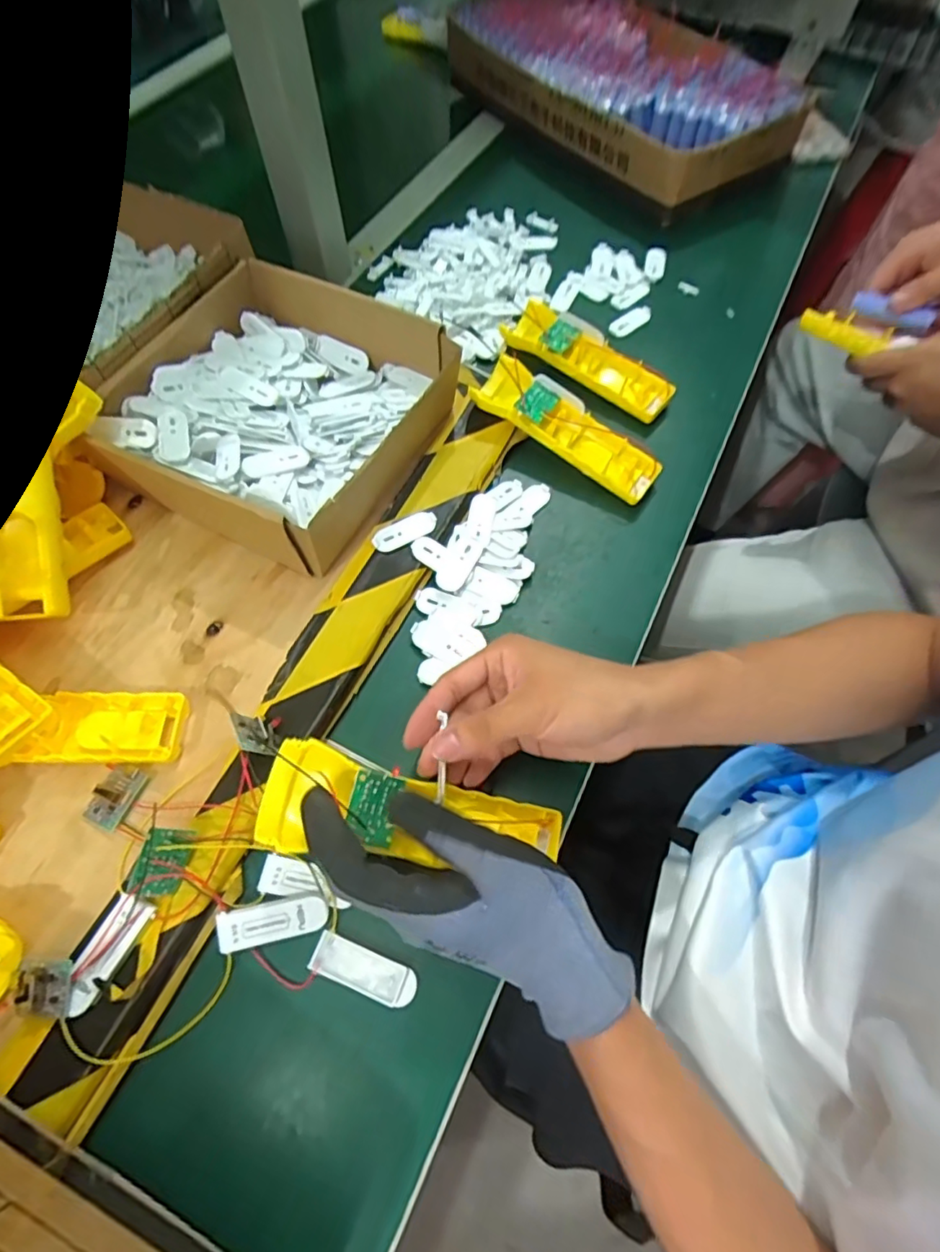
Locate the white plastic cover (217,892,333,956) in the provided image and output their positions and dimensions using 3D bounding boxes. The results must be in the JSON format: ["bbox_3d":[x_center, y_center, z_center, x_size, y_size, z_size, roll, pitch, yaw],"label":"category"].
[{"bbox_3d":[-0.109,0.164,0.317,0.057,0.006,0.022,-10,82,-13],"label":"white plastic cover"}]

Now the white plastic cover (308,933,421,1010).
[{"bbox_3d":[-0.058,0.189,0.312,0.059,0.005,0.020,19,65,9],"label":"white plastic cover"}]

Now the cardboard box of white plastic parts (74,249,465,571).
[{"bbox_3d":[-0.146,-0.168,0.443,0.224,0.063,0.215,26,66,12],"label":"cardboard box of white plastic parts"}]

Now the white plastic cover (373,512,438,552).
[{"bbox_3d":[-0.048,-0.071,0.427,0.050,0.005,0.018,-25,66,-13],"label":"white plastic cover"}]

